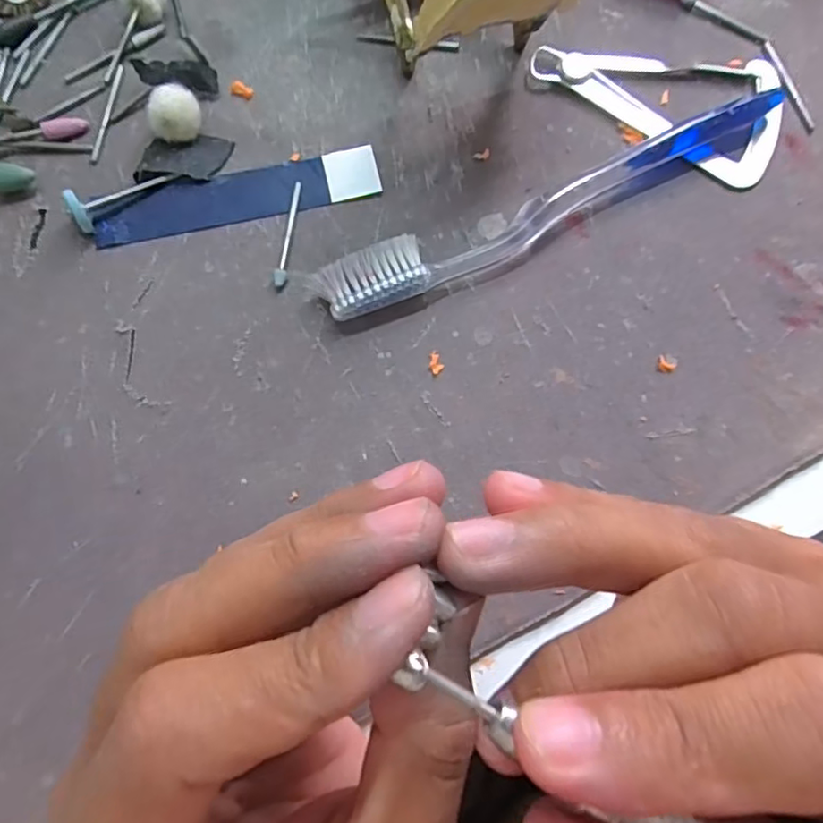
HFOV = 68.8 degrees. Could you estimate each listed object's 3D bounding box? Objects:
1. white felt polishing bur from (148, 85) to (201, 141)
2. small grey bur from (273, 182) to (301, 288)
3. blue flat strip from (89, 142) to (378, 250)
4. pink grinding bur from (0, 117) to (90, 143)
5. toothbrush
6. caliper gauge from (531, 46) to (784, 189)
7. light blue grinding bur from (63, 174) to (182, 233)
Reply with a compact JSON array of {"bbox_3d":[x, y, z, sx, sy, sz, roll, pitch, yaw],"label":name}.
[{"bbox_3d":[-0.086,-0.108,0.219,0.015,0.016,0.015,0,74,-2],"label":"white felt polishing bur"},{"bbox_3d":[-0.044,-0.064,0.214,0.004,0.004,0.043,5,74,0],"label":"small grey bur"},{"bbox_3d":[-0.062,-0.079,0.219,0.101,0.004,0.022,-12,75,-5],"label":"blue flat strip"},{"bbox_3d":[-0.142,-0.102,0.222,0.043,0.006,0.008,-14,75,-6],"label":"pink grinding bur"},{"bbox_3d":[0.055,-0.074,0.216,0.186,0.013,0.019,-24,76,-8],"label":"toothbrush"},{"bbox_3d":[0.097,-0.115,0.234,0.096,0.004,0.060,0,74,-2],"label":"caliper gauge"},{"bbox_3d":[-0.102,-0.077,0.213,0.038,0.012,0.009,-32,77,-22],"label":"light blue grinding bur"}]

